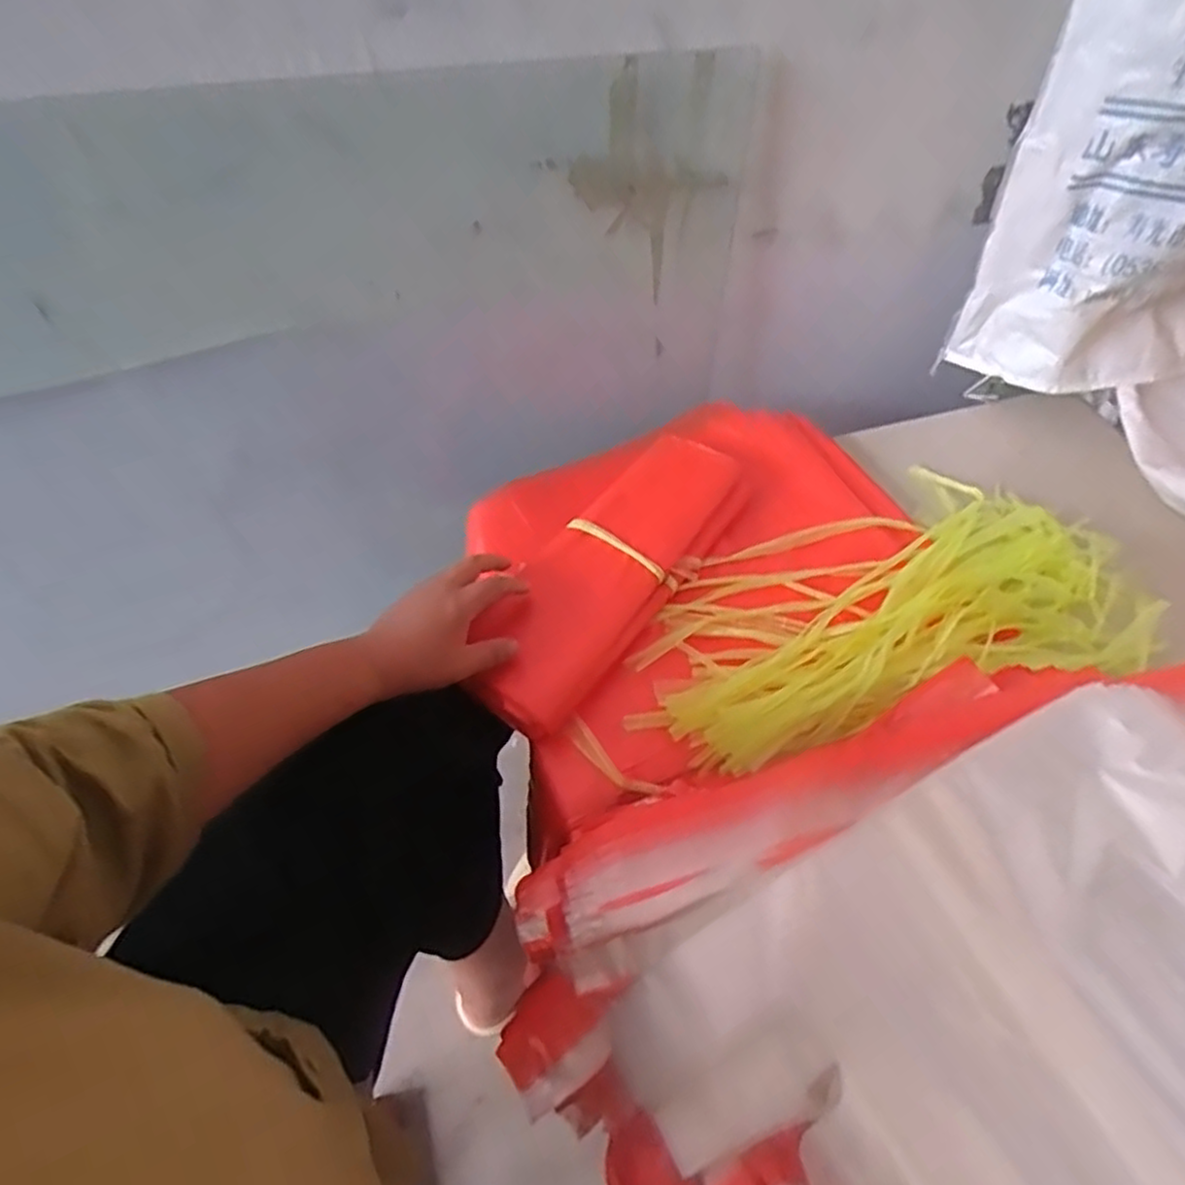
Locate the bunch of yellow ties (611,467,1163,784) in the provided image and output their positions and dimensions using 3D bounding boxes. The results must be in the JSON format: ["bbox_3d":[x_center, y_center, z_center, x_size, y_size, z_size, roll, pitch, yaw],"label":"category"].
[{"bbox_3d":[0.281,0.013,0.666,0.510,0.047,0.226,-12,54,-10],"label":"bunch of yellow ties"}]

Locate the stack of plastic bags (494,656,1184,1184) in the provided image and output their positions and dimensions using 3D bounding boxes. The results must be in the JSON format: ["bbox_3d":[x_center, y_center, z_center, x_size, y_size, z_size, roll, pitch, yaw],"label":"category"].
[{"bbox_3d":[0.218,0.260,0.411,0.501,0.174,0.388,-19,55,-15],"label":"stack of plastic bags"}]

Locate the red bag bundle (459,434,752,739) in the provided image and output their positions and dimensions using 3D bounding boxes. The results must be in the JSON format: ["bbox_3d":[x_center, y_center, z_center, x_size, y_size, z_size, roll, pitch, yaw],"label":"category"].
[{"bbox_3d":[0.021,-0.029,0.684,0.125,0.039,0.363,29,60,20],"label":"red bag bundle"}]

